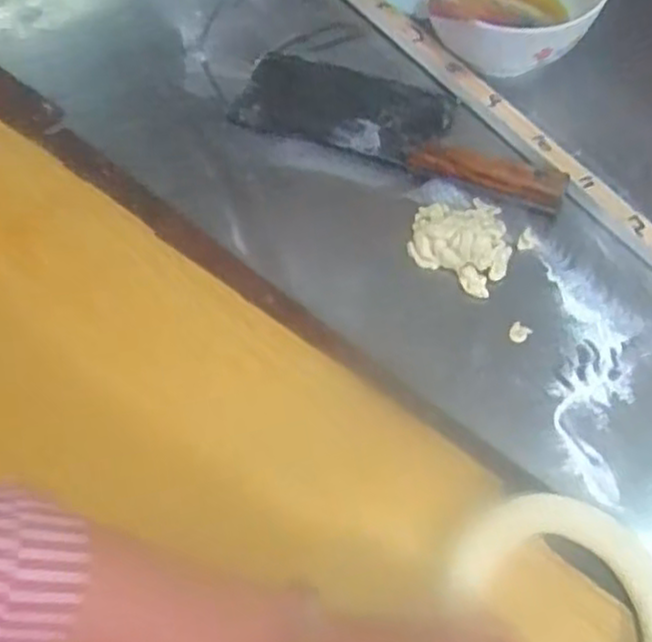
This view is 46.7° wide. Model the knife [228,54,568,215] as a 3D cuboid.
[{"bbox_3d":[0.059,-0.159,0.595,0.267,0.017,0.083,22,62,12],"label":"knife"}]

